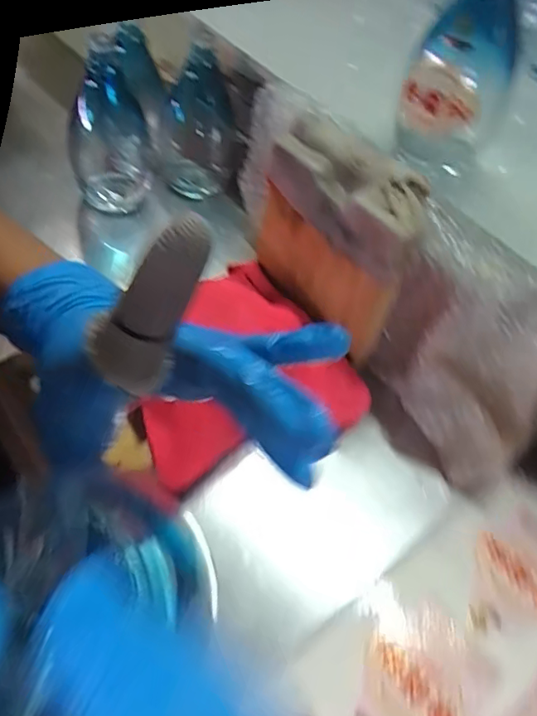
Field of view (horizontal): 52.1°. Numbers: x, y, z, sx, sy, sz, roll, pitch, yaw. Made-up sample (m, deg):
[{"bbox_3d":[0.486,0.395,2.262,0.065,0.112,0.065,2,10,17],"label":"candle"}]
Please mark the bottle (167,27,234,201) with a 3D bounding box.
[{"bbox_3d":[-0.069,-0.238,0.550,0.064,0.147,0.068,11,29,3],"label":"bottle"}]

